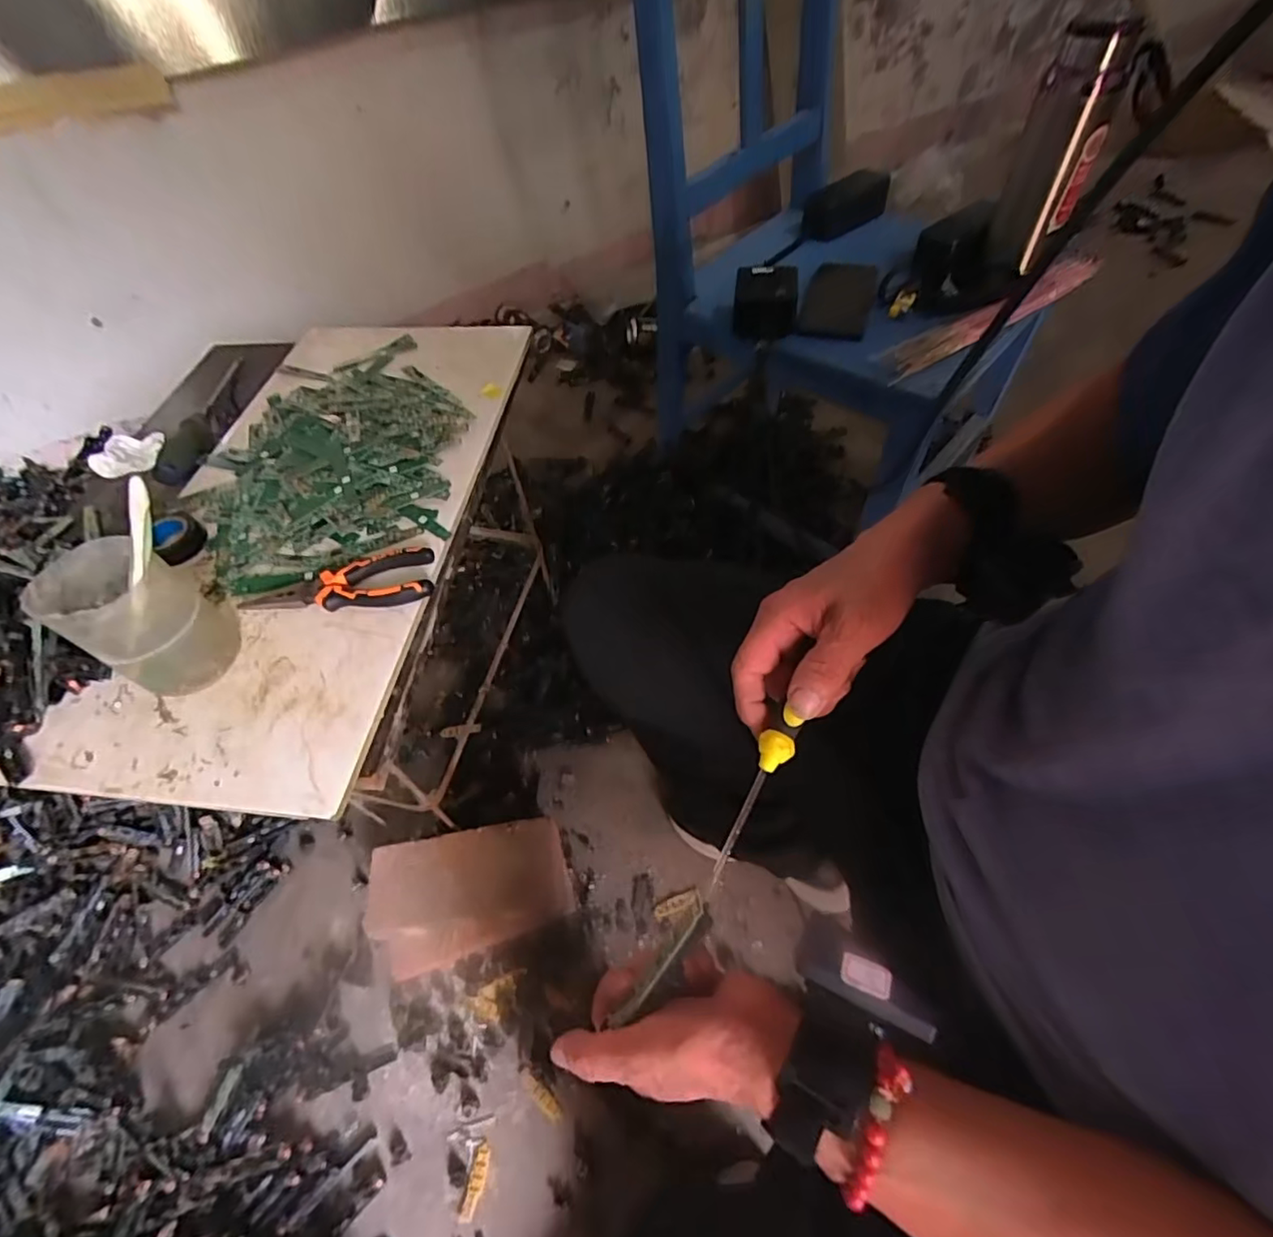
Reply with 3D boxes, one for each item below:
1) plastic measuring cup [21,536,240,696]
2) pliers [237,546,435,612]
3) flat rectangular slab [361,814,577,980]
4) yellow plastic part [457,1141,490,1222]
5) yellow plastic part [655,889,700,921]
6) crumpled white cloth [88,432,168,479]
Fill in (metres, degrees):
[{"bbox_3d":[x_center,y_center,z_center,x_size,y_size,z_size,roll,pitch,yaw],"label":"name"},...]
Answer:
[{"bbox_3d":[-0.358,-0.002,0.437,0.081,0.096,0.076,-3,54,4],"label":"plastic measuring cup"},{"bbox_3d":[-0.252,-0.033,0.510,0.156,0.018,0.055,-6,54,2],"label":"pliers"},{"bbox_3d":[-0.205,0.342,0.753,0.238,0.099,0.132,-14,53,-4],"label":"flat rectangular slab"},{"bbox_3d":[-0.167,0.589,0.625,0.015,0.004,0.063,11,54,9],"label":"yellow plastic part"},{"bbox_3d":[0.050,0.365,0.764,0.059,0.016,0.021,-16,55,-11],"label":"yellow plastic part"},{"bbox_3d":[-0.551,-0.183,0.654,0.046,0.023,0.072,14,57,16],"label":"crumpled white cloth"}]

